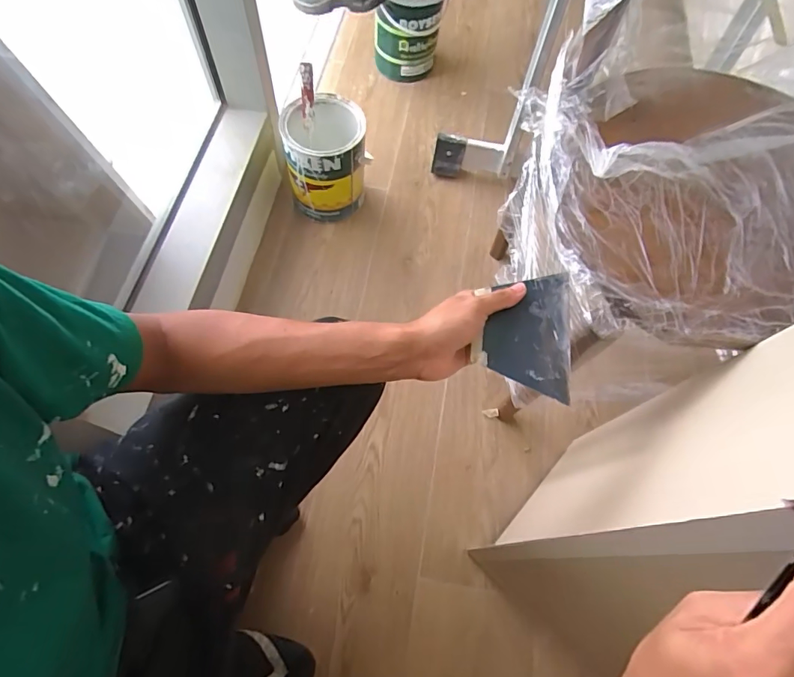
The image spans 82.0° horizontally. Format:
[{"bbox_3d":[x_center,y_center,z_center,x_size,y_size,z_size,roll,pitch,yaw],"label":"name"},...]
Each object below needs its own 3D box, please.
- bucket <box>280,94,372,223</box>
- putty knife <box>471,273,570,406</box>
[{"bbox_3d":[-0.150,-0.372,0.971,0.156,0.218,0.159,-10,68,-7],"label":"bucket"},{"bbox_3d":[0.130,-0.009,0.468,0.094,0.013,0.130,8,67,0],"label":"putty knife"}]

